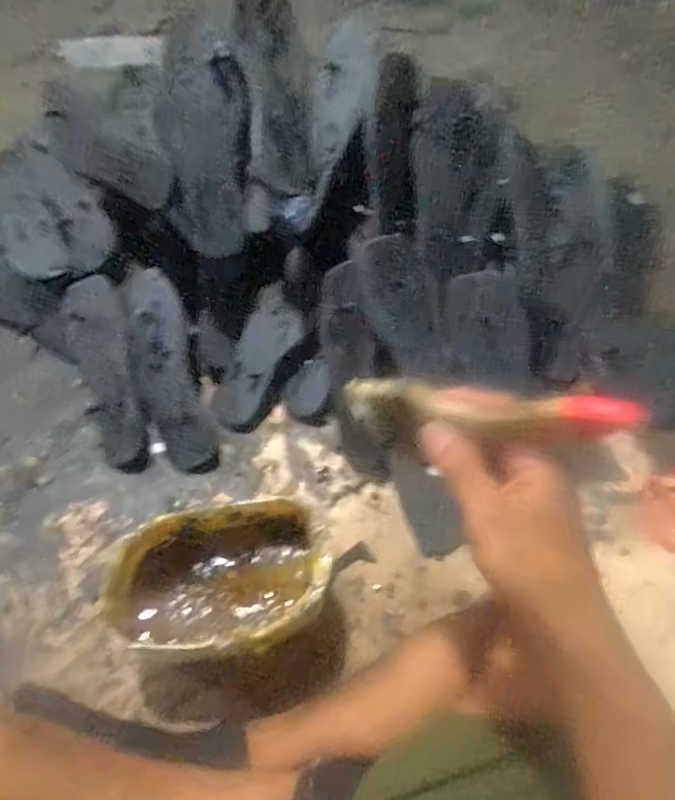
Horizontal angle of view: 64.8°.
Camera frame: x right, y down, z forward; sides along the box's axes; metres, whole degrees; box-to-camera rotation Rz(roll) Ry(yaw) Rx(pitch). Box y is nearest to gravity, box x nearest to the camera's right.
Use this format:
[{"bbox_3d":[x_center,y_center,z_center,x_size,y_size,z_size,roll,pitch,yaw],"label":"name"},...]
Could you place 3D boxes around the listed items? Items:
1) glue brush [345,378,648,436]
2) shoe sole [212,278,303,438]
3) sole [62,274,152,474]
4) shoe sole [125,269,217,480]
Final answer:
[{"bbox_3d":[0.081,0.005,0.308,0.164,0.016,0.023,5,61,29],"label":"glue brush"},{"bbox_3d":[-0.098,-0.050,0.667,0.067,0.016,0.183,24,95,9],"label":"shoe sole"},{"bbox_3d":[-0.283,-0.031,0.660,0.073,0.030,0.246,-16,83,-10],"label":"sole"},{"bbox_3d":[-0.214,-0.033,0.656,0.076,0.025,0.251,-15,90,-10],"label":"shoe sole"}]

